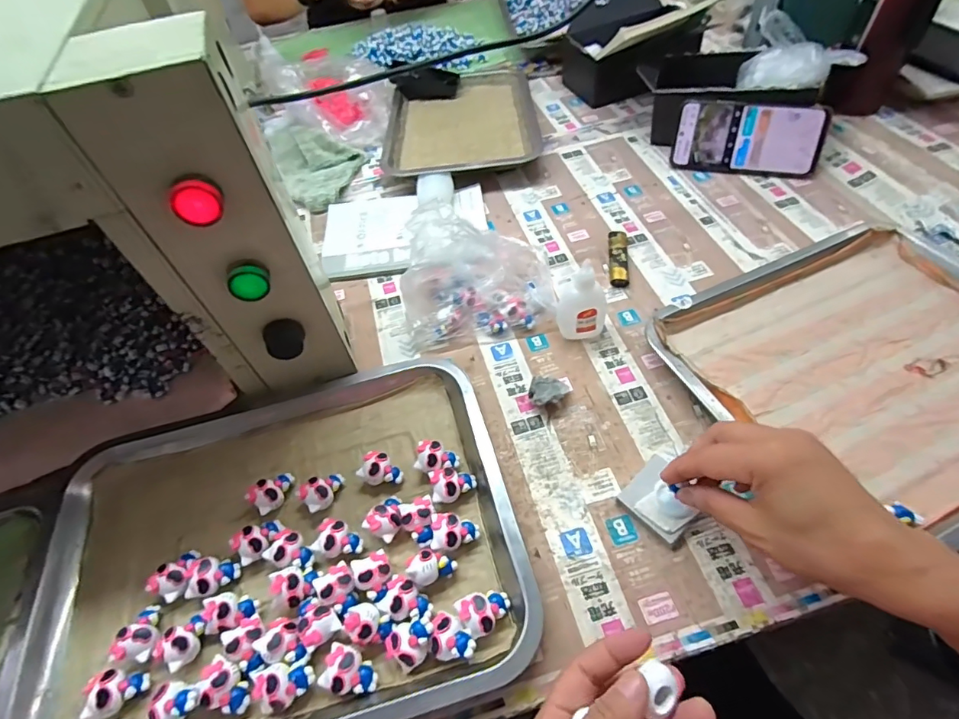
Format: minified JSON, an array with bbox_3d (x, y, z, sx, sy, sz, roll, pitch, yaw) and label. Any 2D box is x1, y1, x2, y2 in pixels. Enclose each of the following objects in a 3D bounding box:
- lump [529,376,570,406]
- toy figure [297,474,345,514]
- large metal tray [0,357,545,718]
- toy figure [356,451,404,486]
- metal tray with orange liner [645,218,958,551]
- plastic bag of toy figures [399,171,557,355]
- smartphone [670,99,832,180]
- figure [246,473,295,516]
[{"bbox_3d":[0.061,0.030,0.432,0.033,0.020,0.028,5,55,9],"label":"lump"},{"bbox_3d":[-0.124,0.106,0.390,0.033,0.021,0.023,-30,57,-16],"label":"toy figure"},{"bbox_3d":[-0.155,0.137,0.370,0.352,0.025,0.269,-16,54,-6],"label":"large metal tray"},{"bbox_3d":[-0.081,0.091,0.398,0.036,0.020,0.025,24,60,21],"label":"toy figure"},{"bbox_3d":[0.348,0.001,0.423,0.309,0.032,0.263,-22,55,-11],"label":"metal tray with orange liner"},{"bbox_3d":[-0.001,-0.091,0.469,0.145,0.119,0.119,3,54,8],"label":"plastic bag of toy figures"},{"bbox_3d":[0.327,-0.271,0.598,0.163,0.079,0.012,12,28,16],"label":"smartphone"},{"bbox_3d":[-0.165,0.108,0.394,0.034,0.022,0.025,-30,57,-15],"label":"figure"}]

